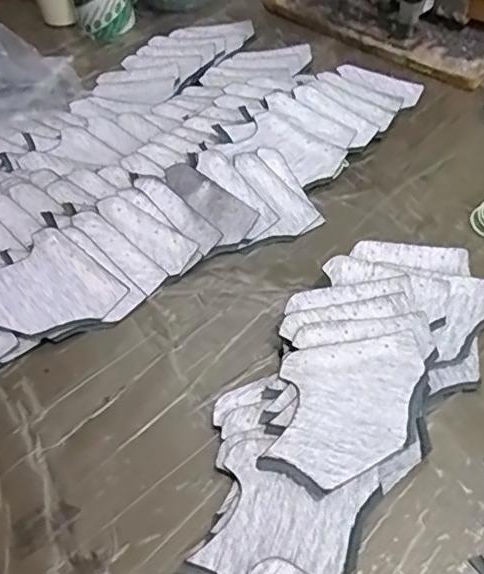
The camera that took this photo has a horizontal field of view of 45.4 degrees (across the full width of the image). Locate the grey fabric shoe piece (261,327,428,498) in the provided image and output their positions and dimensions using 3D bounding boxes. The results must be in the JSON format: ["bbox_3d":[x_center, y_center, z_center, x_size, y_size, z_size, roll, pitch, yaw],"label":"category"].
[{"bbox_3d":[0.074,0.082,0.415,0.095,0.004,0.120,6,54,16],"label":"grey fabric shoe piece"}]

